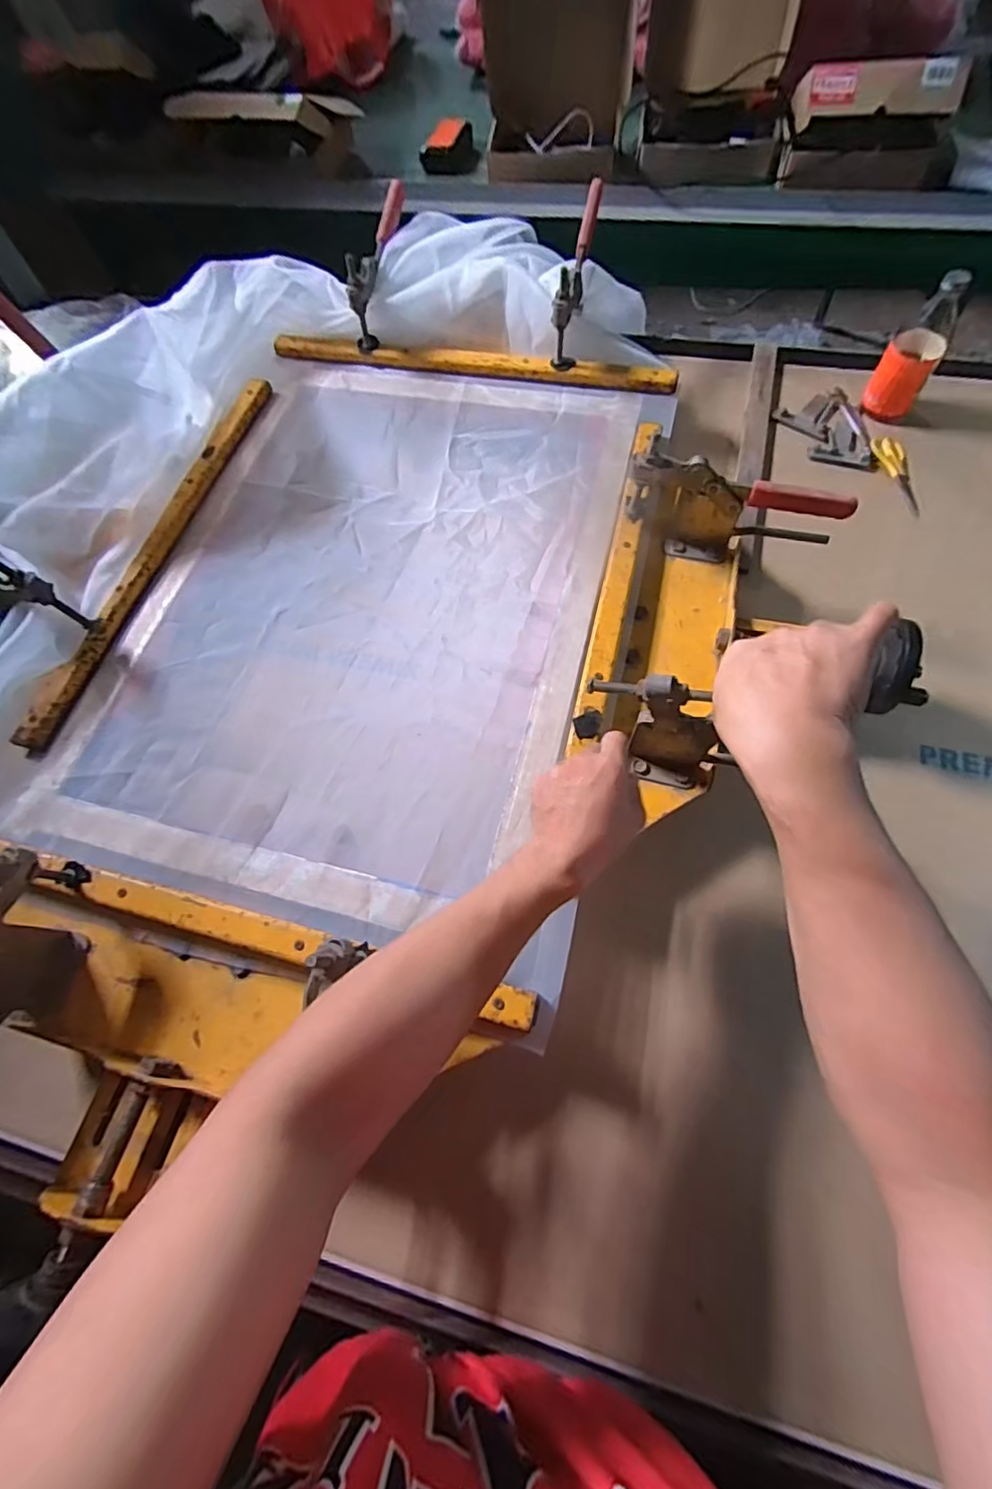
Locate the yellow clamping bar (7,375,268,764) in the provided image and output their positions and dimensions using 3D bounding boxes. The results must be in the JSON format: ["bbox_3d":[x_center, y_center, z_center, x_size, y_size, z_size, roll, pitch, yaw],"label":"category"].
[{"bbox_3d":[-0.431,-0.266,0.721,0.032,0.028,0.601,13,68,10],"label":"yellow clamping bar"}]

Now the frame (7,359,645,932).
[{"bbox_3d":[-0.148,-0.195,0.674,0.531,0.029,0.745,13,66,9],"label":"frame"}]

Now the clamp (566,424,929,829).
[{"bbox_3d":[0.249,-0.113,0.548,0.299,0.142,0.396,12,66,9],"label":"clamp"}]

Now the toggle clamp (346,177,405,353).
[{"bbox_3d":[-0.175,-0.708,0.816,0.030,0.083,0.234,12,83,9],"label":"toggle clamp"}]

